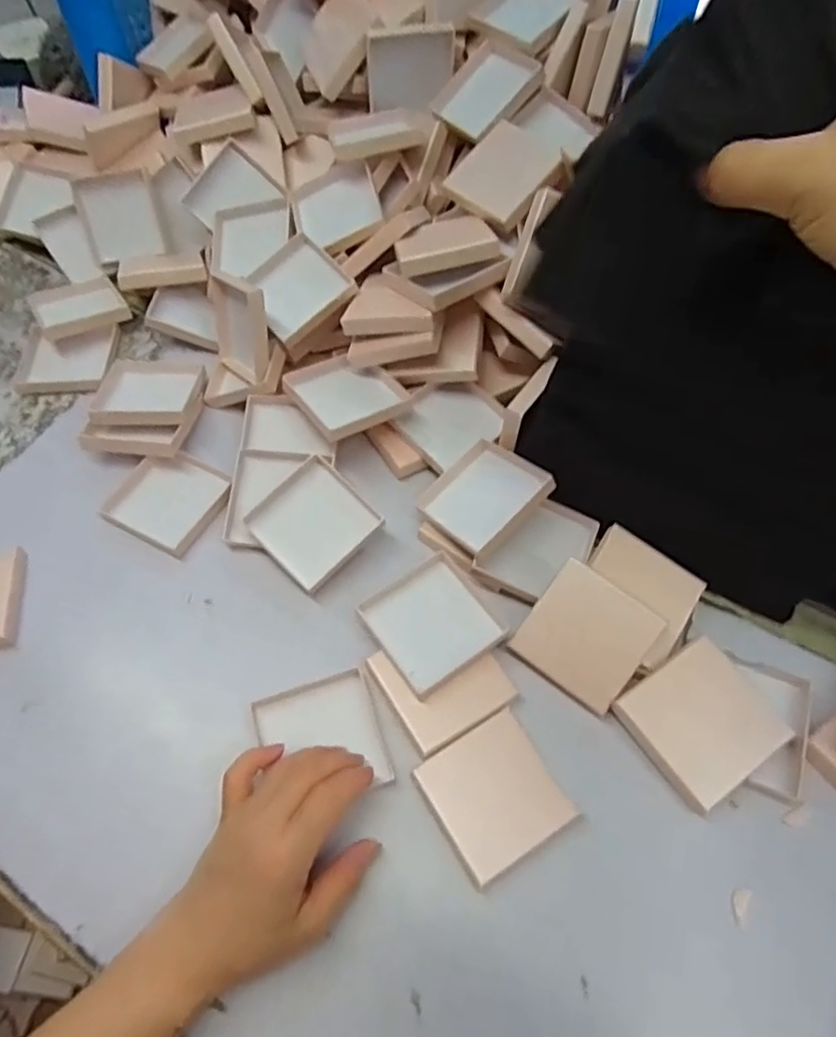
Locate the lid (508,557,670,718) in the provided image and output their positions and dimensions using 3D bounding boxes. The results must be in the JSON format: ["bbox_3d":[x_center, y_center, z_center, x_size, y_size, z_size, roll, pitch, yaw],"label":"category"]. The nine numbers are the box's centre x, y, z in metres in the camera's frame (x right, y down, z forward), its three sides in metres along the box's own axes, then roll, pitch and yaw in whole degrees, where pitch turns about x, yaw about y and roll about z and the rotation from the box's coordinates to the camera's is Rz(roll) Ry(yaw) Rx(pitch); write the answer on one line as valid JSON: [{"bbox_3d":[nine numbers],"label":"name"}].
[{"bbox_3d":[0.110,0.075,0.422,0.077,0.007,0.077,35,91,13],"label":"lid"}]

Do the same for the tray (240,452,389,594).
[{"bbox_3d":[-0.076,0.004,0.471,0.076,0.020,0.076,44,88,6],"label":"tray"}]

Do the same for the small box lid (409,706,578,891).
[{"bbox_3d":[0.046,0.167,0.390,0.074,0.009,0.074,-27,62,-16],"label":"small box lid"}]

